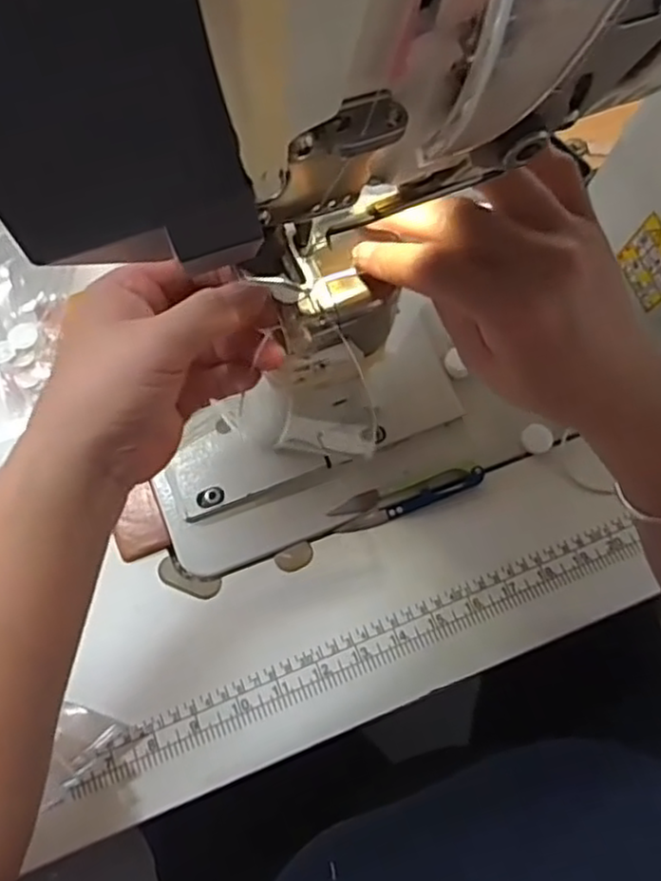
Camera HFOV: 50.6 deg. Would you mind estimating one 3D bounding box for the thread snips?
[{"bbox_3d":[0.051,0.035,0.461,0.101,0.010,0.022,-20,69,-8],"label":"thread snips"}]

